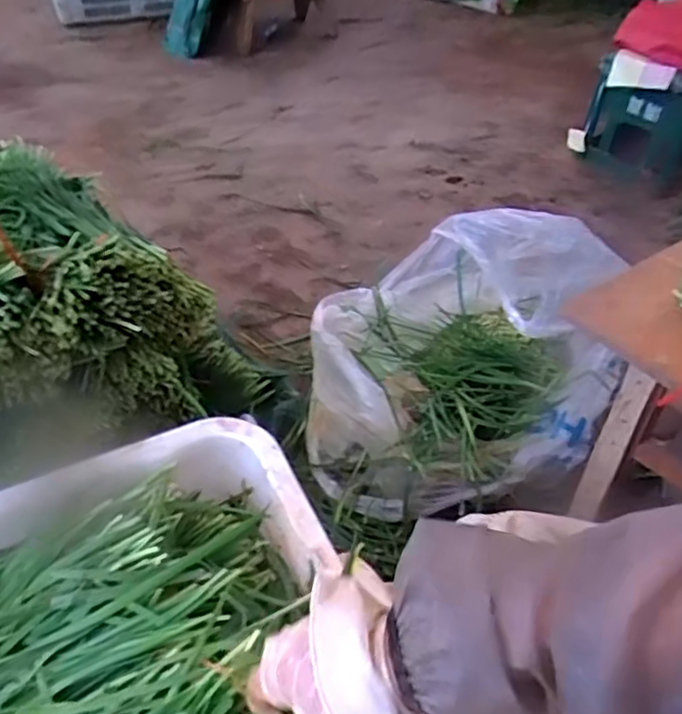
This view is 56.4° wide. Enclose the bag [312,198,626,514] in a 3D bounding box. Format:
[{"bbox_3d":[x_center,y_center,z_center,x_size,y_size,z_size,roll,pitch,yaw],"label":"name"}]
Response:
[{"bbox_3d":[0.187,-0.011,1.024,0.446,0.298,0.463,1,44,-1],"label":"bag"}]

